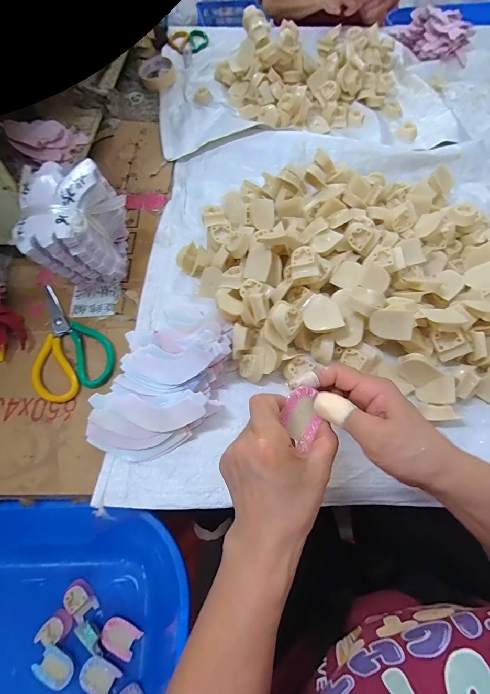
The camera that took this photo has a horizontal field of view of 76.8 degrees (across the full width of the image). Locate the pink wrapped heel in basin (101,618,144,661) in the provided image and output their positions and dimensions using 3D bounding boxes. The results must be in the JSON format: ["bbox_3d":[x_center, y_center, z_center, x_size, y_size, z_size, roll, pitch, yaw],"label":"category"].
[{"bbox_3d":[-0.186,0.435,0.465,0.055,0.019,0.037,24,68,12],"label":"pink wrapped heel in basin"}]

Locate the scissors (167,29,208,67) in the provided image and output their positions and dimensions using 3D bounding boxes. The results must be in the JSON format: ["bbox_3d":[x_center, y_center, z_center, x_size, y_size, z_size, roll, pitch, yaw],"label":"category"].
[{"bbox_3d":[-0.150,-0.780,0.807,0.101,0.014,0.184,-1,65,1],"label":"scissors"}]

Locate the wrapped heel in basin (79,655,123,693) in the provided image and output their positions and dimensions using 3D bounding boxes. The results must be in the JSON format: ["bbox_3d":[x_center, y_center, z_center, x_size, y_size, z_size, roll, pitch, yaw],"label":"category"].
[{"bbox_3d":[-0.210,0.475,0.446,0.054,0.014,0.039,25,68,12],"label":"wrapped heel in basin"}]

